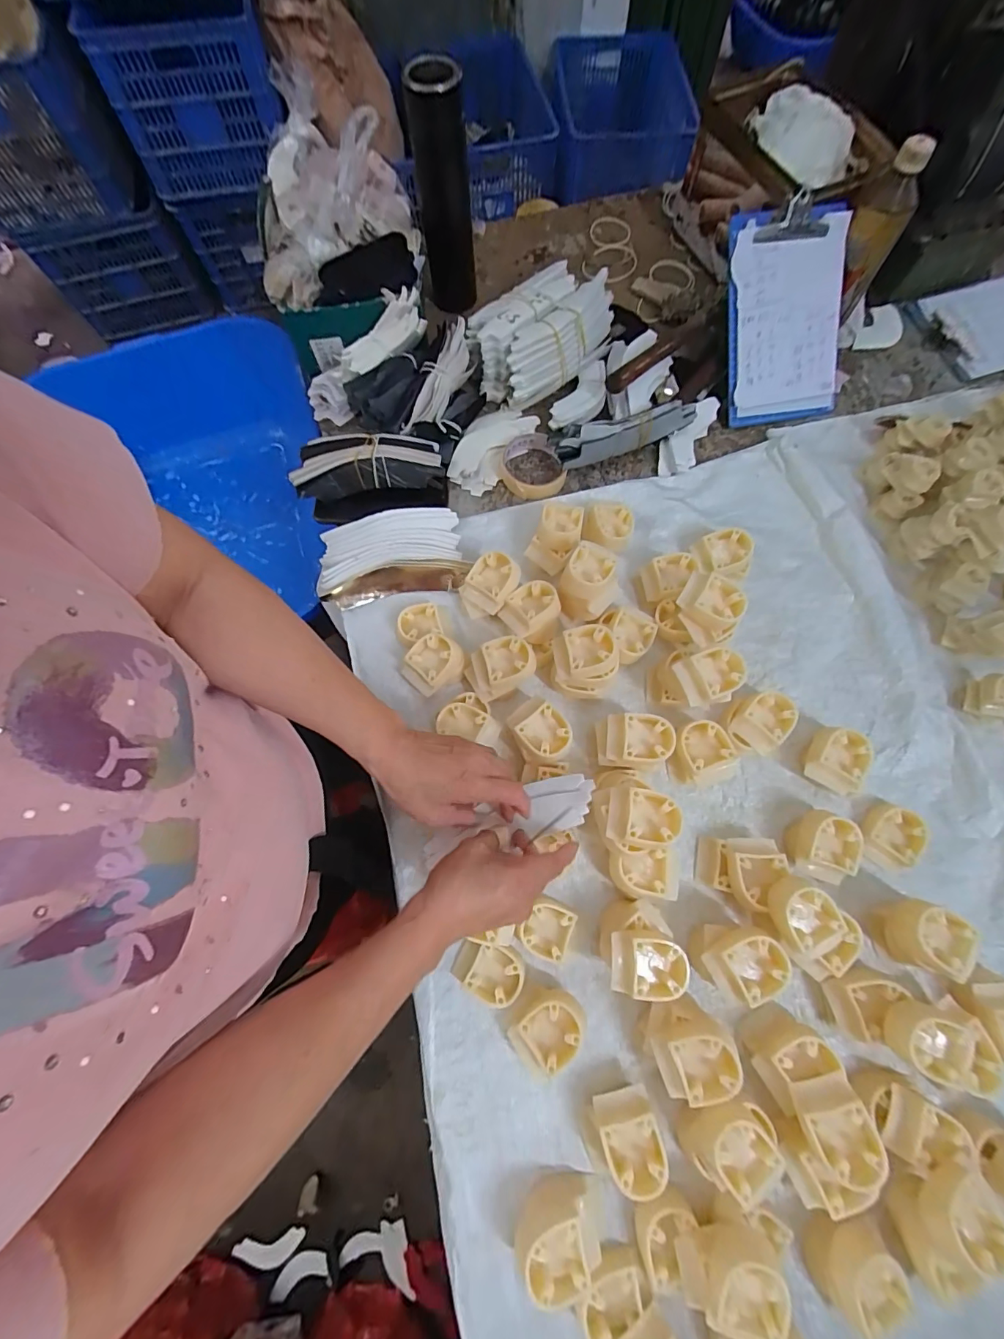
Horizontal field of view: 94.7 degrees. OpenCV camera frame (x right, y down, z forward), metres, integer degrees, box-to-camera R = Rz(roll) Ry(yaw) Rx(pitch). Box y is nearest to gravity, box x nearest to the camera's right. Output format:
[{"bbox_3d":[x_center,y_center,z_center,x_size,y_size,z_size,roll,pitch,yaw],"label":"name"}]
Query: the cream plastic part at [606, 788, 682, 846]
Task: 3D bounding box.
[{"bbox_3d":[0.125,0.129,0.406,0.060,0.023,0.046,7,73,4],"label":"cream plastic part"}]

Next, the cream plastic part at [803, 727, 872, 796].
[{"bbox_3d":[0.337,0.091,0.469,0.053,0.038,0.058,26,75,9],"label":"cream plastic part"}]

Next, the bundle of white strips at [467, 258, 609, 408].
[{"bbox_3d":[0.058,-0.450,0.617,0.210,0.073,0.124,-42,76,-11],"label":"bundle of white strips"}]

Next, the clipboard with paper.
[{"bbox_3d":[0.359,-0.443,0.584,0.148,0.017,0.234,-6,104,-7],"label":"clipboard with paper"}]

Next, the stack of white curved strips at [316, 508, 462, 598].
[{"bbox_3d":[-0.134,-0.142,0.539,0.167,0.033,0.072,-15,73,-3],"label":"stack of white curved strips"}]

